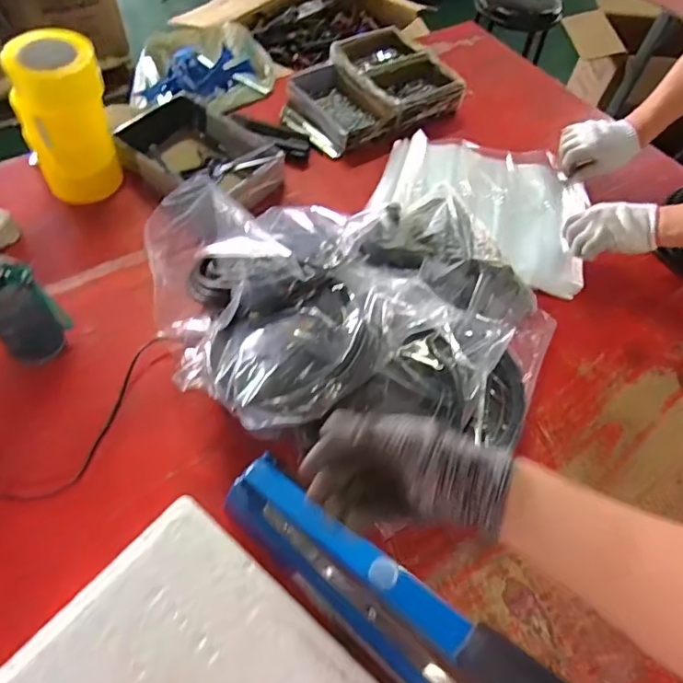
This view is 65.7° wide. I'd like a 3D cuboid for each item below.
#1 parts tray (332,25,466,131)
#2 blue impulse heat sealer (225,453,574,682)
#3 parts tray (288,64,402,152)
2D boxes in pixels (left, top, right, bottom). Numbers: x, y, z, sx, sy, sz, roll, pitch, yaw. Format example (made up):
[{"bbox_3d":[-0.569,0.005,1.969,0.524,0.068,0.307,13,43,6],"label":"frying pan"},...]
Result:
[{"bbox_3d":[0.106,-0.556,1.116,0.205,0.060,0.273,-27,63,-20],"label":"parts tray"},{"bbox_3d":[0.034,0.241,0.498,0.370,0.229,0.063,39,62,19],"label":"blue impulse heat sealer"},{"bbox_3d":[-0.013,-0.471,1.064,0.138,0.049,0.222,-32,65,-23],"label":"parts tray"}]

